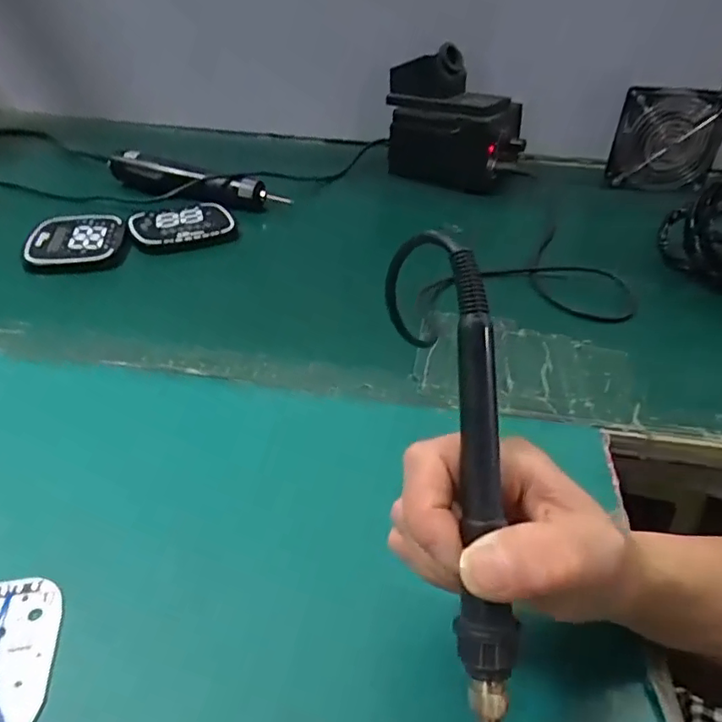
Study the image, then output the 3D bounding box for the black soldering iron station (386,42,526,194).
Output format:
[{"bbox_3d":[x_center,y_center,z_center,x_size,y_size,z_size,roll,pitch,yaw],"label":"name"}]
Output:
[{"bbox_3d":[0.116,-0.305,0.731,0.182,0.137,0.081,14,40,14],"label":"black soldering iron station"}]

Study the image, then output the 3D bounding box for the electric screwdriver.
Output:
[{"bbox_3d":[-0.197,-0.217,0.673,0.225,0.033,0.041,9,39,8],"label":"electric screwdriver"}]

